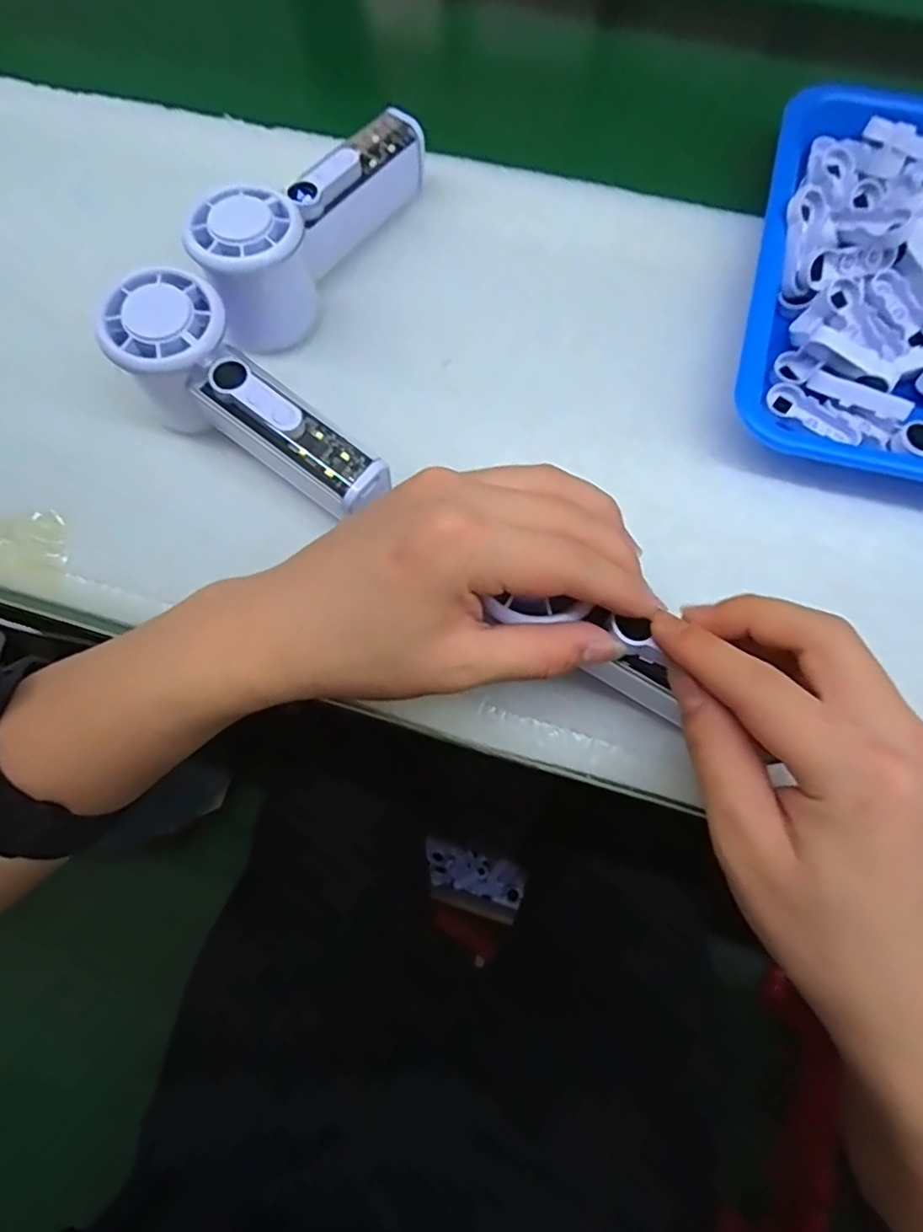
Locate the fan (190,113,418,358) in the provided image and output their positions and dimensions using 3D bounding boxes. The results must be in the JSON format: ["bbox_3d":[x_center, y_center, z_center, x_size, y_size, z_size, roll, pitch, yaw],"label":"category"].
[{"bbox_3d":[-0.080,-0.218,0.339,0.049,0.062,0.160,32,76,10],"label":"fan"}]

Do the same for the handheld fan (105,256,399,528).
[{"bbox_3d":[-0.105,-0.099,0.300,0.140,0.060,0.055,42,78,12],"label":"handheld fan"}]

